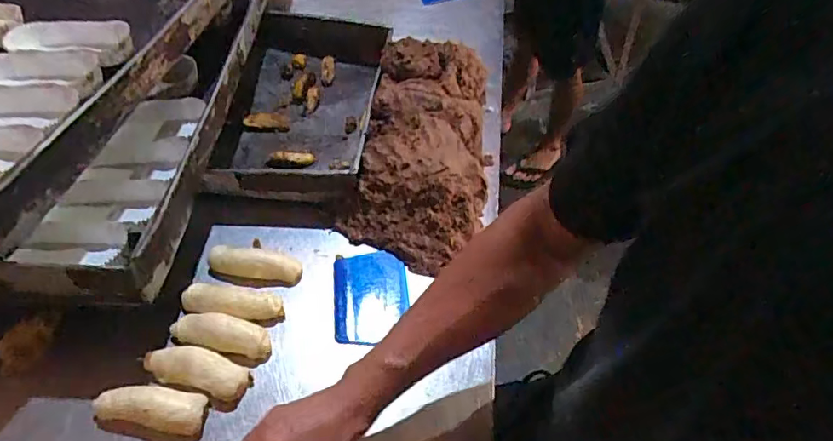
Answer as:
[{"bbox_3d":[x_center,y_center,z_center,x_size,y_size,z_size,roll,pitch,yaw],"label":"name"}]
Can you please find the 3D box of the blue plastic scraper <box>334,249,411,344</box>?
[{"bbox_3d":[-0.053,0.088,0.611,0.083,0.006,0.112,-4,57,-5],"label":"blue plastic scraper"}]

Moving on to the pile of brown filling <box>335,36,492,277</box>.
[{"bbox_3d":[0.013,-0.097,0.714,0.175,0.078,0.357,7,63,4],"label":"pile of brown filling"}]

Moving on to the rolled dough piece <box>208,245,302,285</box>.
[{"bbox_3d":[-0.189,0.049,0.610,0.107,0.022,0.027,10,52,4],"label":"rolled dough piece"}]

